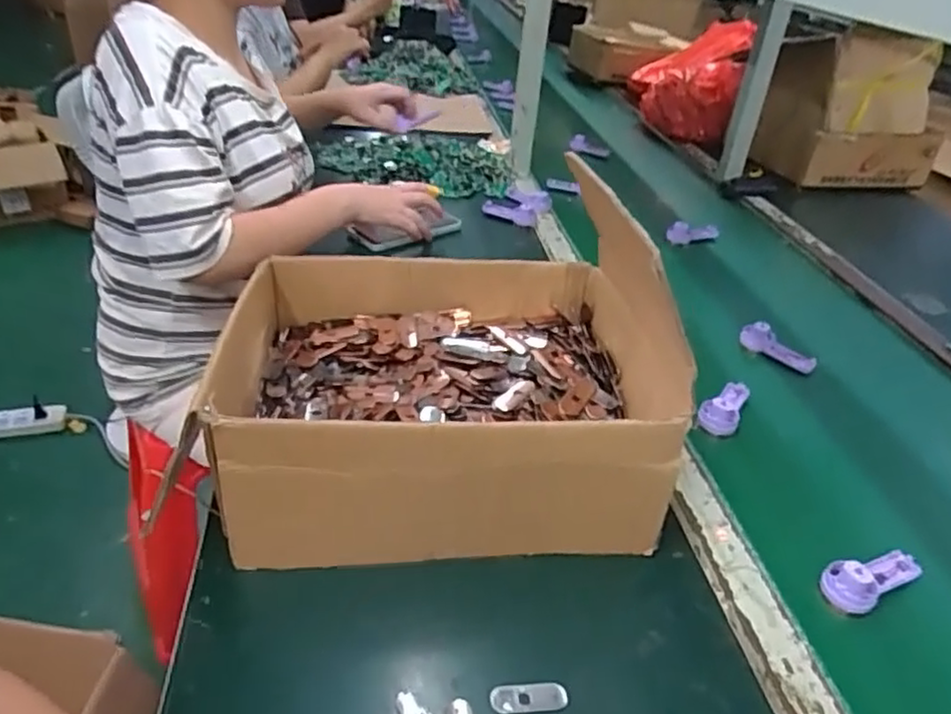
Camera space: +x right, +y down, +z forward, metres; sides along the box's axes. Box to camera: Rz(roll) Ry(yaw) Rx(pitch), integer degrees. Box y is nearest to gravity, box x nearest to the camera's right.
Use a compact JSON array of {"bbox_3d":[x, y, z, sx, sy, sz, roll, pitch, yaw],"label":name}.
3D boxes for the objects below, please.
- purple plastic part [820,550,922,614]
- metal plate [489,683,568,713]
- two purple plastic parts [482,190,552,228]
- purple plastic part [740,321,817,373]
[{"bbox_3d":[0.327,0.176,0.571,0.091,0.028,0.039,-15,39,-27],"label":"purple plastic part"},{"bbox_3d":[0.036,0.230,0.469,0.051,0.005,0.018,1,34,-7],"label":"metal plate"},{"bbox_3d":[0.077,-0.257,1.182,0.094,0.027,0.111,20,36,21],"label":"two purple plastic parts"},{"bbox_3d":[0.377,-0.013,0.867,0.092,0.035,0.021,29,40,31],"label":"purple plastic part"}]

